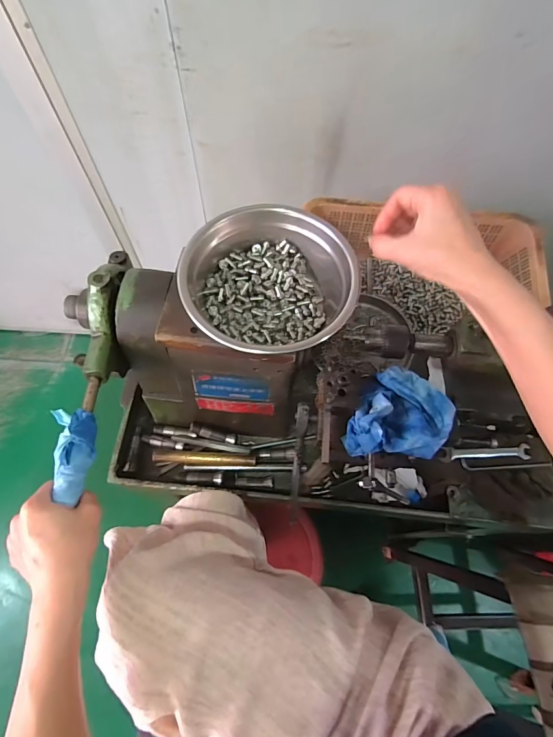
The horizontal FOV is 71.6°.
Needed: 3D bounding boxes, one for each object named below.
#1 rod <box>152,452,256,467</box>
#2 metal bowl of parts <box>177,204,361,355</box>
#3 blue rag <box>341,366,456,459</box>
[{"bbox_3d":[-0.113,0.144,0.606,0.158,0.015,0.018,2,66,-1],"label":"rod"},{"bbox_3d":[-0.010,-0.091,0.395,0.170,0.056,0.157,1,66,-2],"label":"metal bowl of parts"},{"bbox_3d":[0.142,0.059,0.425,0.099,0.040,0.114,31,68,11],"label":"blue rag"}]

